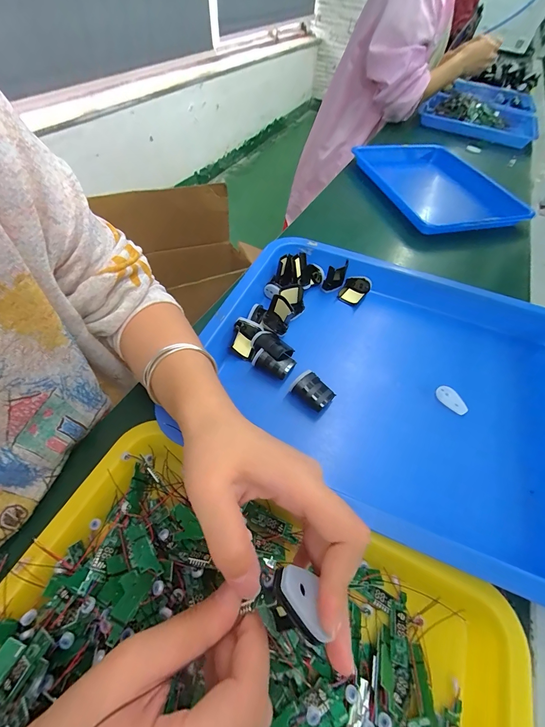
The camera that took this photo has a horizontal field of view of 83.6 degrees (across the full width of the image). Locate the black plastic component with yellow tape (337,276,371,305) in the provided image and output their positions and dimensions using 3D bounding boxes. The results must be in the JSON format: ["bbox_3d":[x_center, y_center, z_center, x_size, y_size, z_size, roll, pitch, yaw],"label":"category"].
[{"bbox_3d":[0.115,-0.103,0.428,0.035,0.022,0.039,26,56,14],"label":"black plastic component with yellow tape"}]

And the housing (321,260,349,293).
[{"bbox_3d":[0.086,-0.121,0.423,0.028,0.037,0.025,10,54,3],"label":"housing"}]

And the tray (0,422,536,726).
[{"bbox_3d":[-0.024,0.209,0.182,0.339,0.036,0.255,22,55,11],"label":"tray"}]

